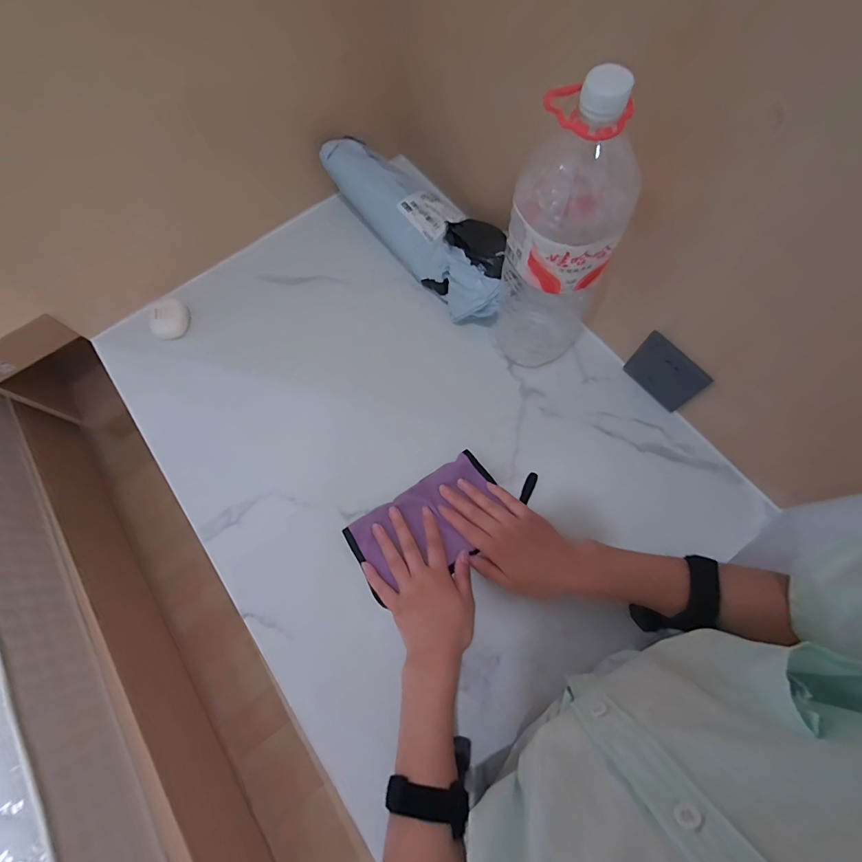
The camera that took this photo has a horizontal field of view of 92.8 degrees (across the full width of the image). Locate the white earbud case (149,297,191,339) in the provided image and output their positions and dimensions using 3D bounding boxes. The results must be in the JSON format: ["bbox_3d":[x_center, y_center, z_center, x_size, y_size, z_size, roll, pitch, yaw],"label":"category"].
[{"bbox_3d":[-0.382,-0.165,0.601,0.050,0.021,0.056,-13,72,-2],"label":"white earbud case"}]

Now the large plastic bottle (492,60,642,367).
[{"bbox_3d":[0.136,-0.184,0.432,0.109,0.329,0.111,26,75,10],"label":"large plastic bottle"}]

